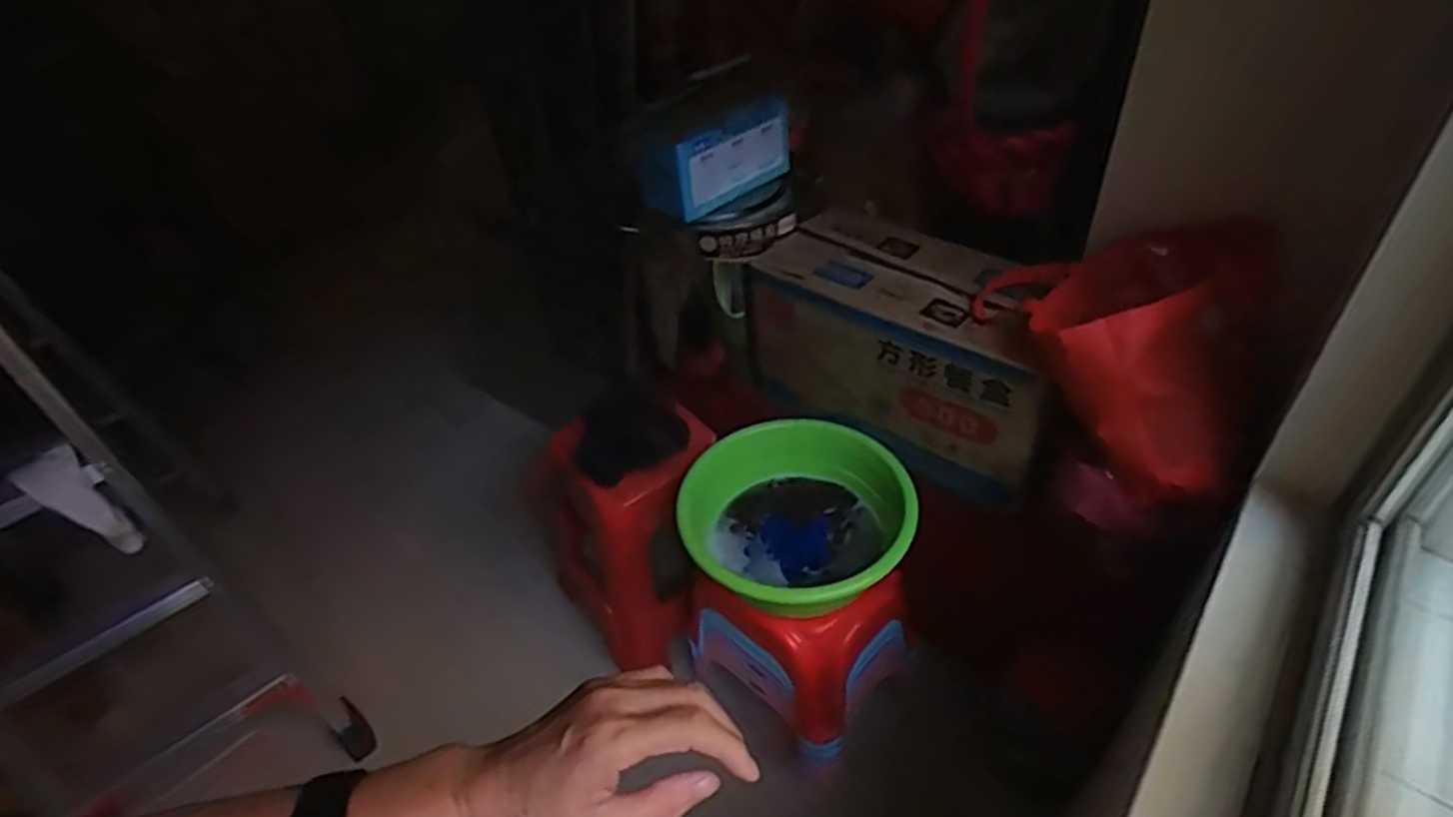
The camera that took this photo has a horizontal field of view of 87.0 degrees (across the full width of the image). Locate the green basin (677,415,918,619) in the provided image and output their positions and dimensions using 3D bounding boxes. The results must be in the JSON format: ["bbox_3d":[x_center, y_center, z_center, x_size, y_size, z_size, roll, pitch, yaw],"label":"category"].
[{"bbox_3d":[0.112,0.176,1.231,0.346,0.137,0.328,-4,41,3],"label":"green basin"}]

